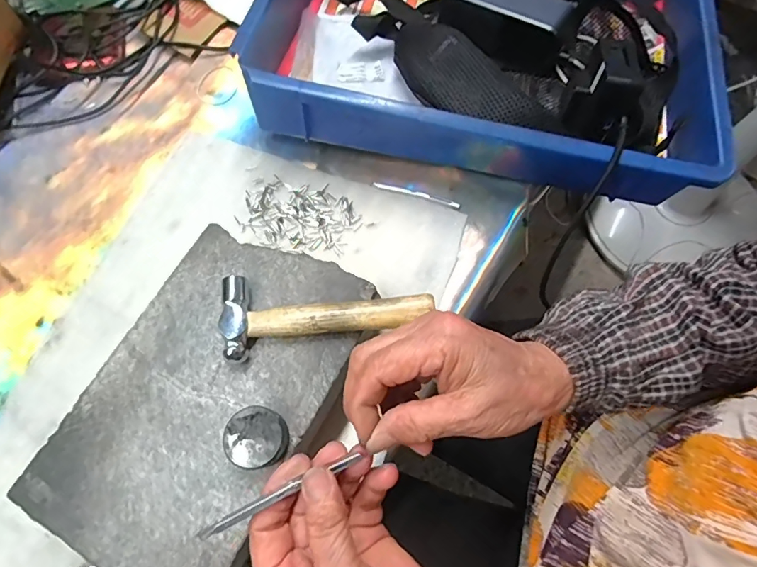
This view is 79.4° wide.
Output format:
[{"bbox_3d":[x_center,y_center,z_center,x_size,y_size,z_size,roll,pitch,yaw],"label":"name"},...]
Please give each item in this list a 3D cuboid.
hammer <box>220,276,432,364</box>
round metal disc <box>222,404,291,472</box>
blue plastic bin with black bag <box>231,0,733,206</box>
[{"bbox_3d":[-0.038,0.013,0.332,0.147,0.021,0.056,-12,68,-4],"label":"hammer"},{"bbox_3d":[-0.079,0.101,0.298,0.038,0.022,0.037,0,68,1],"label":"round metal disc"},{"bbox_3d":[0.105,-0.243,0.458,0.431,0.093,0.290,12,69,5],"label":"blue plastic bin with black bag"}]

